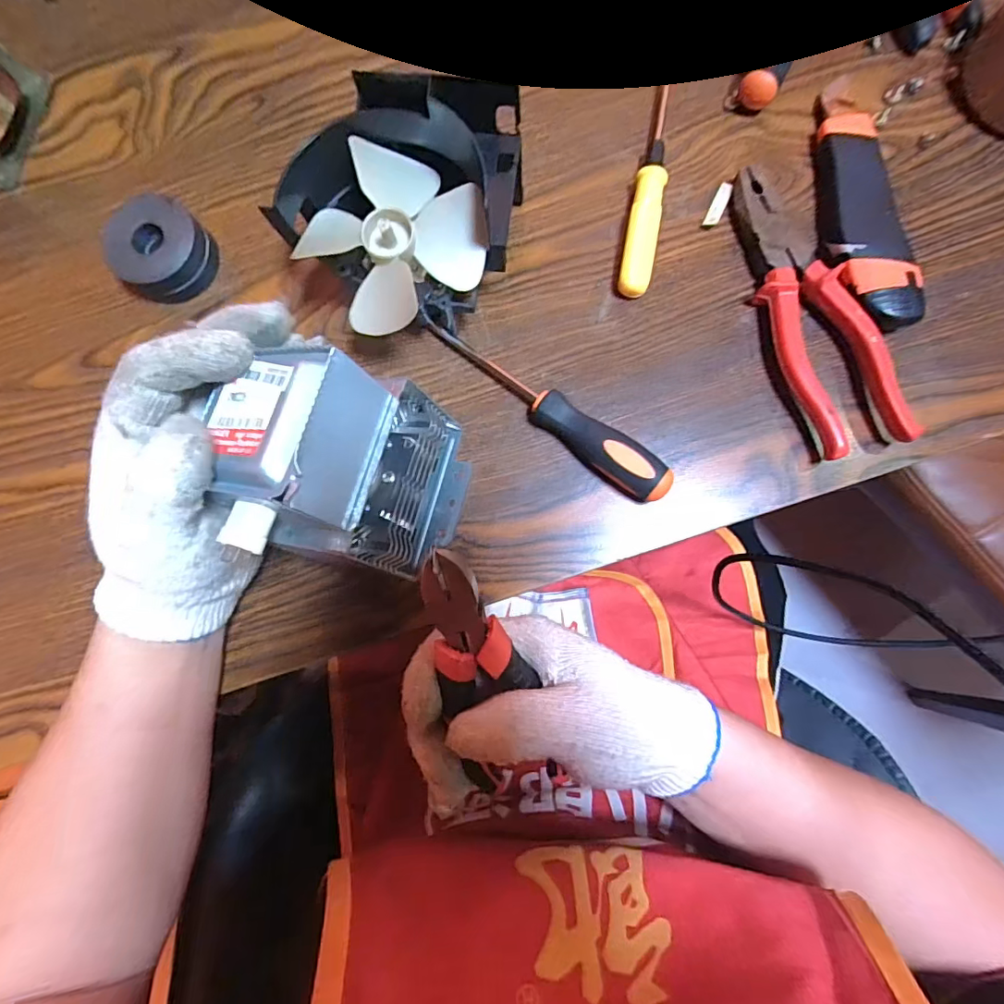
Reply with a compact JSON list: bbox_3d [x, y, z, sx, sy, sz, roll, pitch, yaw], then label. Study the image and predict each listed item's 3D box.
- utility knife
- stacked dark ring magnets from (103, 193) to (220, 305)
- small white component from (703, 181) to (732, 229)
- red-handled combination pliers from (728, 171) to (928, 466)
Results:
[{"bbox_3d":[0.226,-0.195,0.332,0.047,0.024,0.168,-7,84,1],"label":"utility knife"},{"bbox_3d":[-0.226,-0.166,0.346,0.054,0.031,0.062,37,86,5],"label":"stacked dark ring magnets"},{"bbox_3d":[0.145,-0.199,0.348,0.009,0.005,0.032,26,85,4],"label":"small white component"},{"bbox_3d":[0.190,-0.121,0.320,0.053,0.029,0.186,-14,83,0],"label":"red-handled combination pliers"}]

